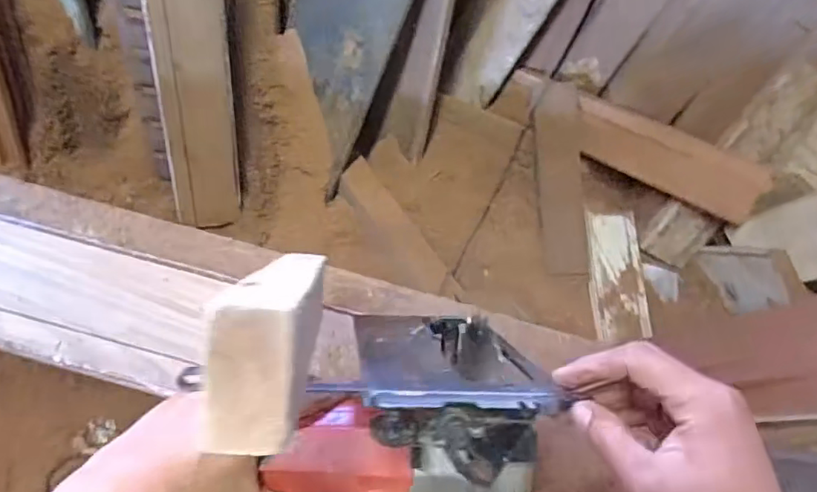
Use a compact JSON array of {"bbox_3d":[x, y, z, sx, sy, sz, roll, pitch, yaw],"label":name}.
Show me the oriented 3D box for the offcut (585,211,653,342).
[{"bbox_3d":[0.495,0.070,1.372,0.122,0.033,0.298,-4,82,-4],"label":"offcut"}]

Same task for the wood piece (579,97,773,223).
[{"bbox_3d":[0.586,-0.204,1.331,0.443,0.138,0.046,29,29,18],"label":"wood piece"}]

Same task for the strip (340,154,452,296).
[{"bbox_3d":[-0.033,-0.044,1.307,0.081,0.023,0.348,-37,76,12],"label":"strip"}]

